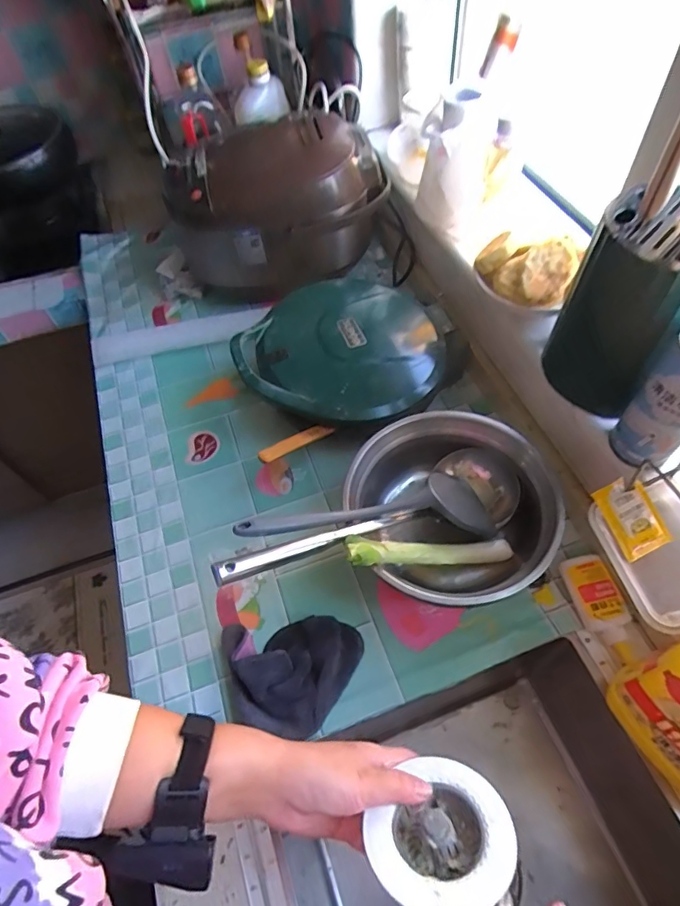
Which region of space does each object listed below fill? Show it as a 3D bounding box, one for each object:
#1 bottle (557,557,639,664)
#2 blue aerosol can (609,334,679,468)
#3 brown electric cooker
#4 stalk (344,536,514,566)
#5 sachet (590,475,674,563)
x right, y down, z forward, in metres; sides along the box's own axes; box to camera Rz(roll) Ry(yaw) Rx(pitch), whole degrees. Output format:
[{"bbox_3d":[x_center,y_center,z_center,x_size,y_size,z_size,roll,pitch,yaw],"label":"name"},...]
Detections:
[{"bbox_3d":[0.315,0.187,0.615,0.055,0.026,0.126,-13,57,-4],"label":"bottle"},{"bbox_3d":[0.336,-0.050,0.517,0.068,0.167,0.052,37,67,25],"label":"blue aerosol can"},{"bbox_3d":[-0.116,-0.431,0.935,0.343,0.209,0.260,-21,58,-9],"label":"brown electric cooker"},{"bbox_3d":[0.103,0.112,0.588,0.219,0.034,0.033,6,52,-28],"label":"stalk"},{"bbox_3d":[0.302,0.066,0.527,0.059,0.011,0.079,-24,83,-12],"label":"sachet"}]

